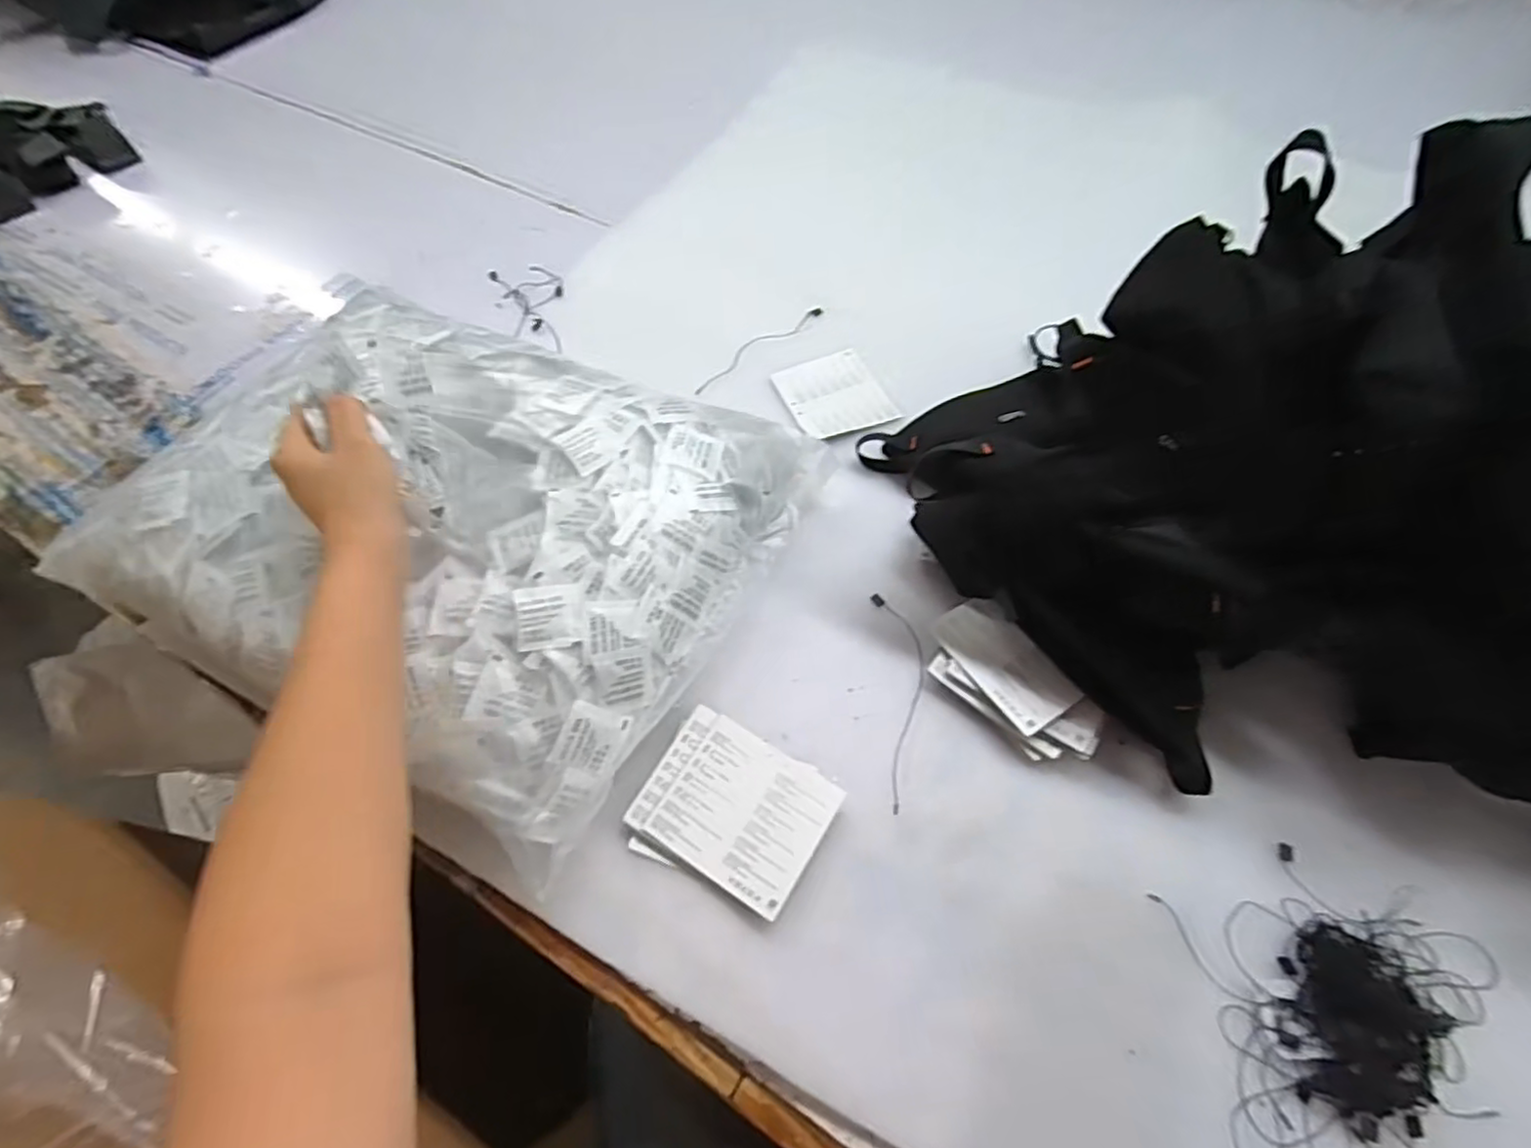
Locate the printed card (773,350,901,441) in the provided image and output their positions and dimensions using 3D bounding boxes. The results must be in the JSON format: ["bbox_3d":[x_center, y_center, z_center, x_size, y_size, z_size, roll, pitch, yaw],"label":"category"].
[{"bbox_3d":[0.066,-0.165,0.630,0.089,0.006,0.100,-22,60,-11],"label":"printed card"}]

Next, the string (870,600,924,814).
[{"bbox_3d":[0.099,0.085,0.482,0.033,0.004,0.160,-2,58,1],"label":"string"}]

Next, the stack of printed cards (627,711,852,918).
[{"bbox_3d":[-0.020,0.153,0.441,0.113,0.013,0.096,26,63,17],"label":"stack of printed cards"}]

